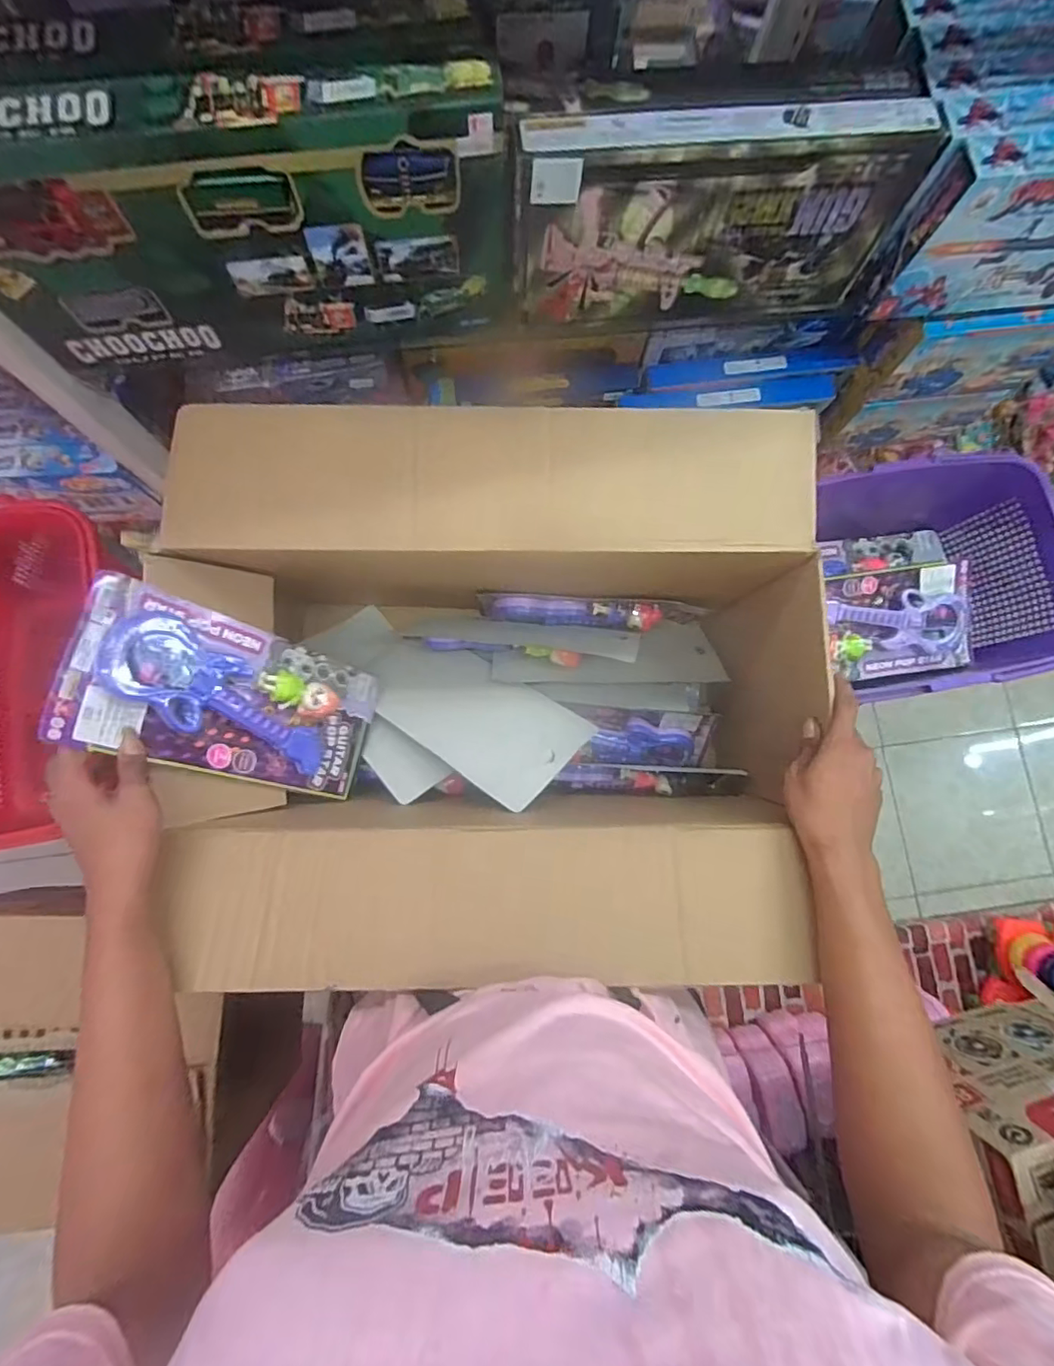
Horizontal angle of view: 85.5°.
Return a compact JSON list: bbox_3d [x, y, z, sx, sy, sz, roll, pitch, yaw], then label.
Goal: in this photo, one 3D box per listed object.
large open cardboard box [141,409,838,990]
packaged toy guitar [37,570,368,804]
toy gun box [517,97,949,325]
[{"bbox_3d":[-0.027,0.023,0.664,0.615,0.333,0.509,0,81,-3],"label":"large open cardboard box"},{"bbox_3d":[-0.291,0.019,0.595,0.045,0.308,0.150,10,78,40],"label":"packaged toy guitar"},{"bbox_3d":[0.203,-0.521,0.654,0.429,0.205,0.065,-6,81,-4],"label":"toy gun box"}]

